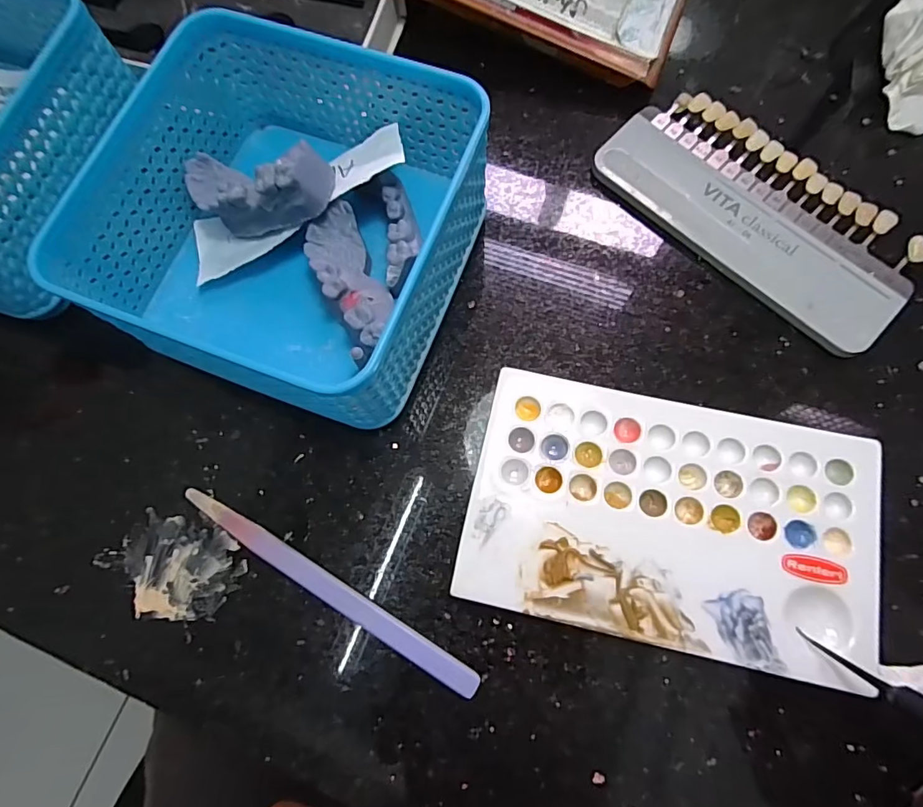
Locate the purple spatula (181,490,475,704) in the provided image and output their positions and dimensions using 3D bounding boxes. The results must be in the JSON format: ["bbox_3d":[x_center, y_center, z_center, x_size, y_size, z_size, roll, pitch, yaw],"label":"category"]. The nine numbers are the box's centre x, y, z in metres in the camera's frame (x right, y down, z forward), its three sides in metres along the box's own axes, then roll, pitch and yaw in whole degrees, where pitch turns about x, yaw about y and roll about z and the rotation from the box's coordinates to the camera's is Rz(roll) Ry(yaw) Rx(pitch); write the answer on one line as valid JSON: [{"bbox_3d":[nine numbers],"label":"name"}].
[{"bbox_3d":[-0.054,0.073,0.196,0.137,0.005,0.010,30,78,9],"label":"purple spatula"}]

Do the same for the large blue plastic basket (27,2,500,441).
[{"bbox_3d":[-0.067,-0.072,0.202,0.130,0.062,0.132,21,77,7],"label":"large blue plastic basket"}]

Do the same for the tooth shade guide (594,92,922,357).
[{"bbox_3d":[0.138,-0.091,0.230,0.144,0.008,0.068,44,81,11],"label":"tooth shade guide"}]

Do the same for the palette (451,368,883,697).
[{"bbox_3d":[0.081,0.044,0.195,0.151,0.014,0.092,12,76,5],"label":"palette"}]

